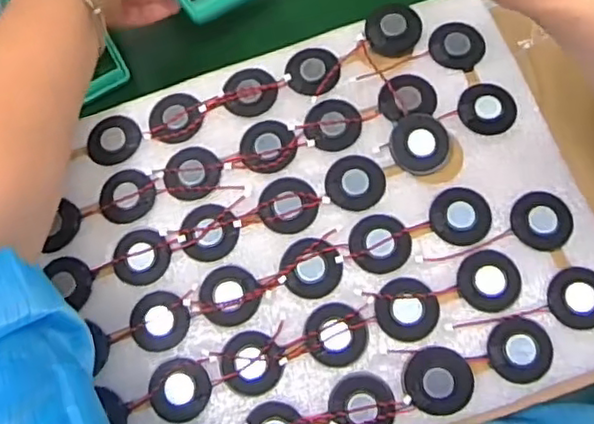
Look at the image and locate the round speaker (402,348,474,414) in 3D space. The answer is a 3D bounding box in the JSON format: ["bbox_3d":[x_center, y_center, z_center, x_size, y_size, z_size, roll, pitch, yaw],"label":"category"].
[{"bbox_3d":[0.075,0.089,0.334,0.033,0.009,0.033,-1,70,2],"label":"round speaker"}]

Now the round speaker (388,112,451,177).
[{"bbox_3d":[0.072,-0.040,0.374,0.035,0.008,0.035,0,83,-1],"label":"round speaker"}]

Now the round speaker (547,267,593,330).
[{"bbox_3d":[0.155,0.046,0.346,0.032,0.004,0.034,-1,70,2],"label":"round speaker"}]

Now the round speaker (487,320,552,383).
[{"bbox_3d":[0.120,0.074,0.340,0.033,0.005,0.032,-1,70,2],"label":"round speaker"}]

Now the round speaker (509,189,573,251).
[{"bbox_3d":[0.139,0.005,0.361,0.033,0.004,0.034,-1,70,2],"label":"round speaker"}]

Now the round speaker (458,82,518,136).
[{"bbox_3d":[0.113,-0.062,0.377,0.032,0.004,0.034,-1,70,2],"label":"round speaker"}]

